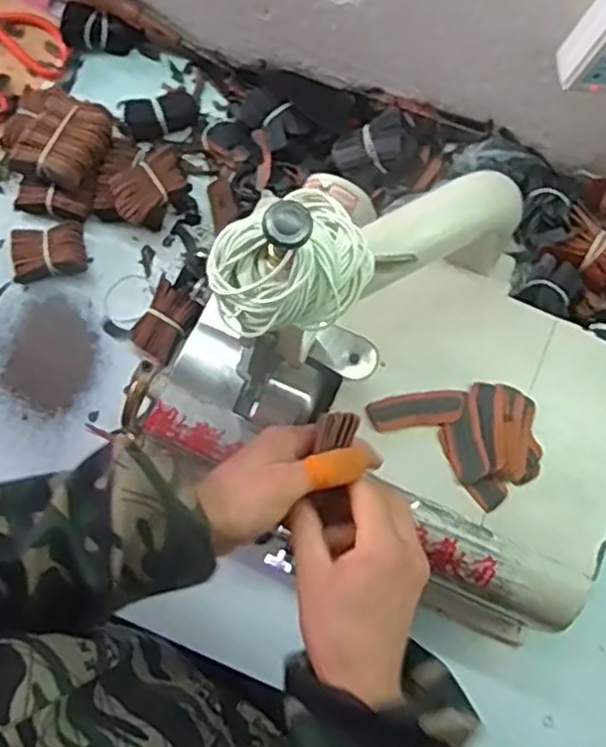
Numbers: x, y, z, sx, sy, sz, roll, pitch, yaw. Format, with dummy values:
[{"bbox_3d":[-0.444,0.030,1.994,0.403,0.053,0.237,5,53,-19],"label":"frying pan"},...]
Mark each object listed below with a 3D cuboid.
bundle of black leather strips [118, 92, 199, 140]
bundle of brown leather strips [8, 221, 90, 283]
[{"bbox_3d":[-0.141,-0.259,0.726,0.074,0.040,0.030,-14,78,-5],"label":"bundle of black leather strips"},{"bbox_3d":[-0.244,-0.120,0.693,0.075,0.029,0.056,-7,78,-3],"label":"bundle of brown leather strips"}]

